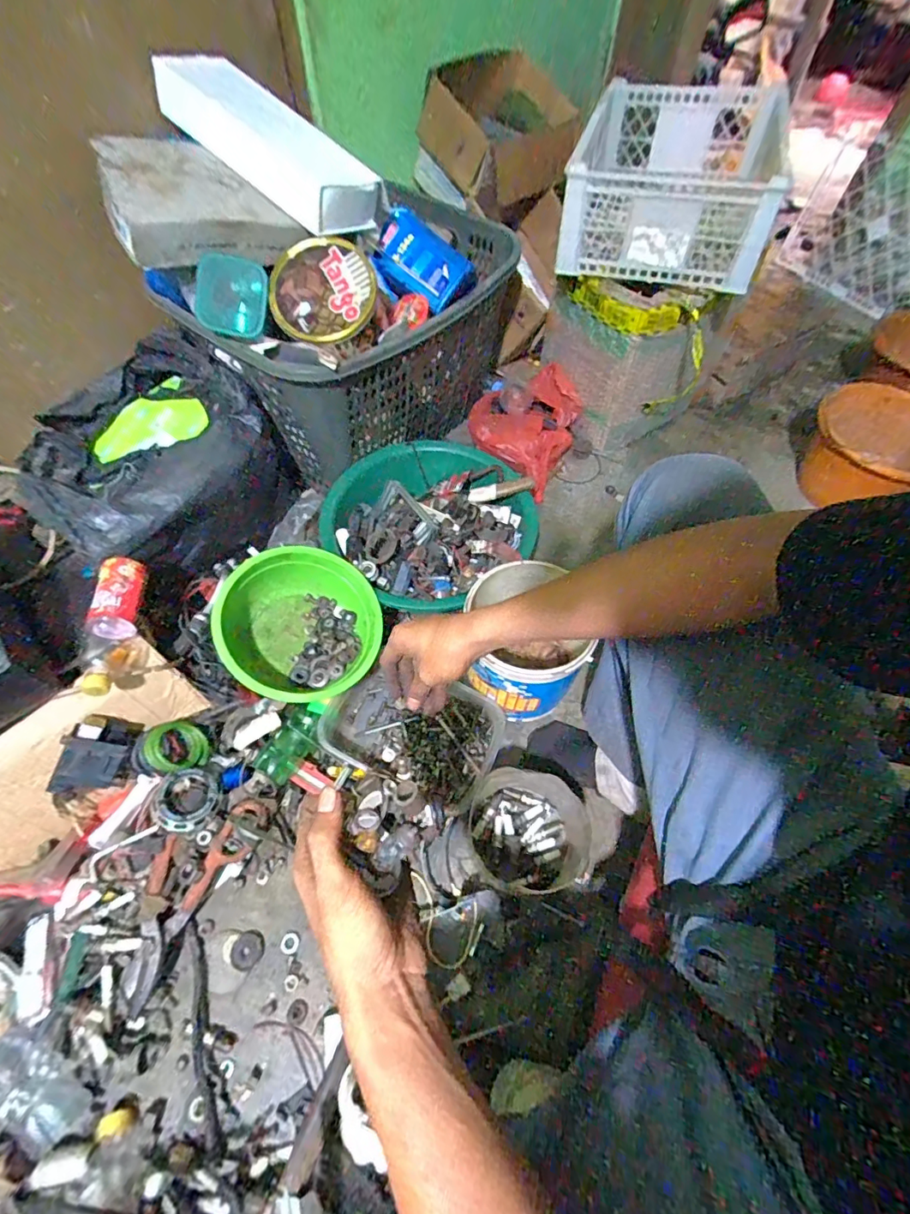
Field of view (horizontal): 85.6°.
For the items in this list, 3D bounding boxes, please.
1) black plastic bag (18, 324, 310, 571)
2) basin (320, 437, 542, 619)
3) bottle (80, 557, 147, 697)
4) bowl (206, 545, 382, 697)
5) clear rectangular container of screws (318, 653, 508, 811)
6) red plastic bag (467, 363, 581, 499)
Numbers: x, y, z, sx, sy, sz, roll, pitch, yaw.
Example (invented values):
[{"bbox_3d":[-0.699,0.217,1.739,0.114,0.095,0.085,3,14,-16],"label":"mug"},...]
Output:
[{"bbox_3d":[-0.485,-0.240,0.824,0.345,0.229,0.333,-35,66,-19],"label":"black plastic bag"},{"bbox_3d":[-0.042,-0.159,0.857,0.326,0.103,0.321,-40,68,-21],"label":"basin"},{"bbox_3d":[-0.451,0.028,0.651,0.055,0.056,0.195,-6,60,-4],"label":"bottle"},{"bbox_3d":[-0.233,0.031,0.733,0.228,0.095,0.228,10,65,-23],"label":"bowl"},{"bbox_3d":[-0.066,0.177,0.724,0.250,0.054,0.160,21,62,11],"label":"clear rectangular container of screws"},{"bbox_3d":[0.152,-0.379,1.022,0.178,0.129,0.252,-40,68,-21],"label":"red plastic bag"}]

